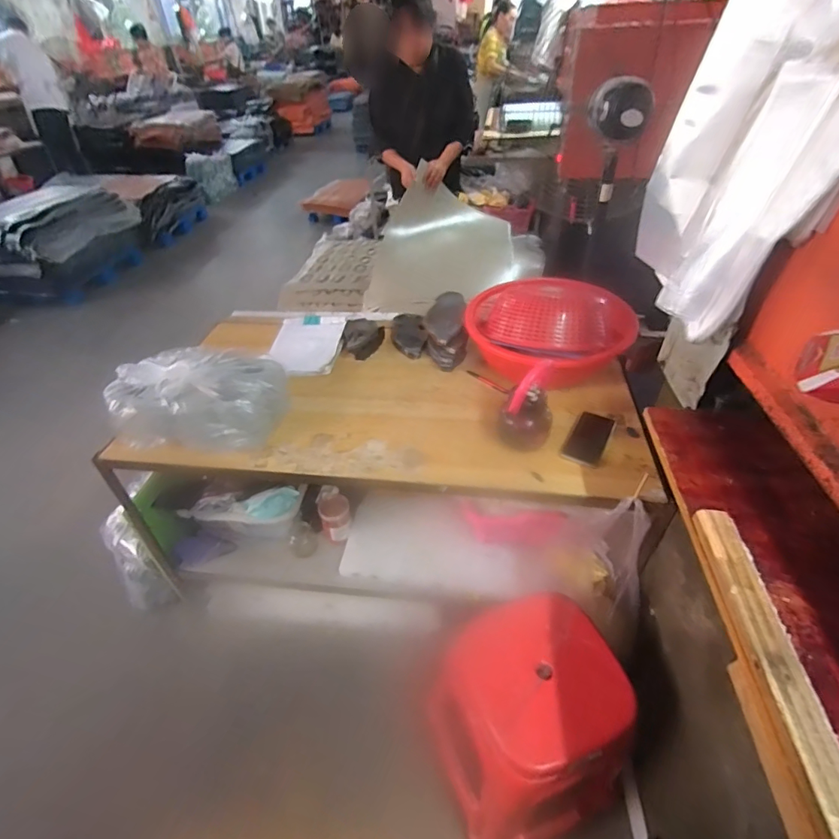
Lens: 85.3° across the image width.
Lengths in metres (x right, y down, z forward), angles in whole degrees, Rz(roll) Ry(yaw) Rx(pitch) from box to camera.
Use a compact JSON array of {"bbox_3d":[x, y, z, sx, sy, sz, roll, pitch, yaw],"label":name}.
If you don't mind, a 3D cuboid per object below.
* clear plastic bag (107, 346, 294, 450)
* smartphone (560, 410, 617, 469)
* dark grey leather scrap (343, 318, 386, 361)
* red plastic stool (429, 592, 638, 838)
[{"bbox_3d":[-0.504,-0.055,1.068,0.362,0.157,0.234,5,42,9],"label":"clear plastic bag"},{"bbox_3d":[0.372,0.042,0.996,0.079,0.010,0.155,21,47,25],"label":"smartphone"},{"bbox_3d":[-0.162,-0.236,1.299,0.121,0.063,0.135,-1,41,3],"label":"dark grey leather scrap"},{"bbox_3d":[0.220,0.642,0.967,0.316,0.454,0.322,-15,43,-13],"label":"red plastic stool"}]

